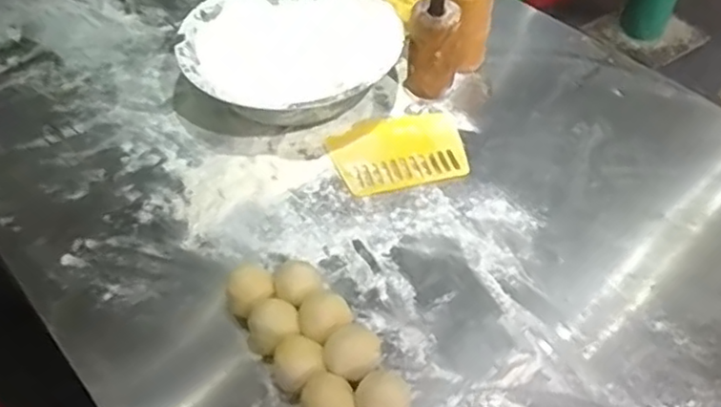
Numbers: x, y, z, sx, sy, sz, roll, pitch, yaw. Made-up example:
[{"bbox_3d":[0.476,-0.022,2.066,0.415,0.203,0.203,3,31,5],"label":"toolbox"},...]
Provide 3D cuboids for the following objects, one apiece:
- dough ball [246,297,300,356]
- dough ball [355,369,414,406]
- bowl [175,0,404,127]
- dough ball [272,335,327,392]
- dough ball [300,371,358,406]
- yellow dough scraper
[{"bbox_3d":[-0.082,0.121,0.643,0.049,0.043,0.046,-1,50,1],"label":"dough ball"},{"bbox_3d":[0.020,0.174,0.585,0.046,0.049,0.042,-1,50,1],"label":"dough ball"},{"bbox_3d":[-0.097,-0.192,0.889,0.246,0.086,0.263,-1,50,1],"label":"bowl"},{"bbox_3d":[-0.057,0.149,0.618,0.049,0.043,0.046,-1,50,1],"label":"dough ball"},{"bbox_3d":[-0.027,0.180,0.589,0.046,0.041,0.052,-12,50,-8],"label":"dough ball"},{"bbox_3d":[0.047,-0.063,0.818,0.157,0.010,0.112,-13,50,-9],"label":"yellow dough scraper"}]

